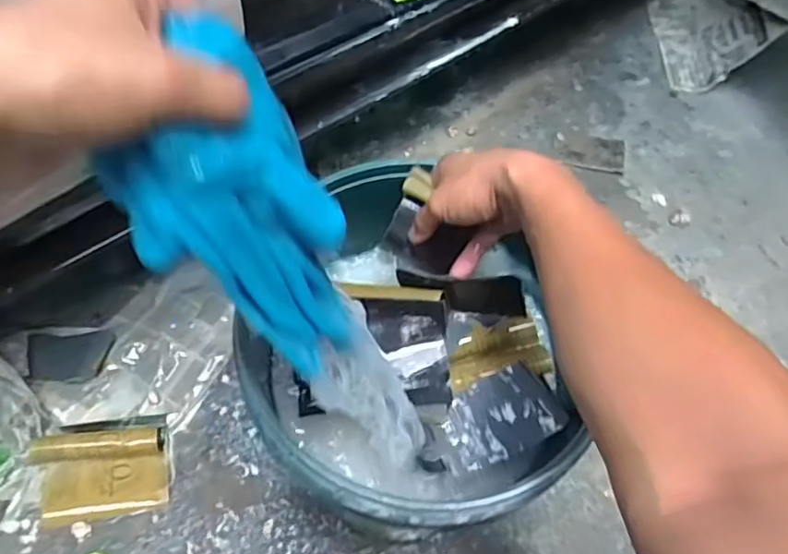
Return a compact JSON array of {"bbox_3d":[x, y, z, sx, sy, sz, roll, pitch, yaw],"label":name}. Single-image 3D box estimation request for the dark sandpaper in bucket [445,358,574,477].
[{"bbox_3d":[0.090,0.123,0.533,0.103,0.009,0.067,-28,68,5],"label":"dark sandpaper in bucket"}]

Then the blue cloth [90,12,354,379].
[{"bbox_3d":[-0.072,-0.020,0.327,0.050,0.207,0.092,19,58,35],"label":"blue cloth"}]

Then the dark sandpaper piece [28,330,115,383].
[{"bbox_3d":[-0.413,0.102,0.777,0.098,0.005,0.068,-4,56,-12],"label":"dark sandpaper piece"}]

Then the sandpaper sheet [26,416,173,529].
[{"bbox_3d":[-0.337,0.215,0.698,0.137,0.032,0.111,-9,62,-9],"label":"sandpaper sheet"}]

